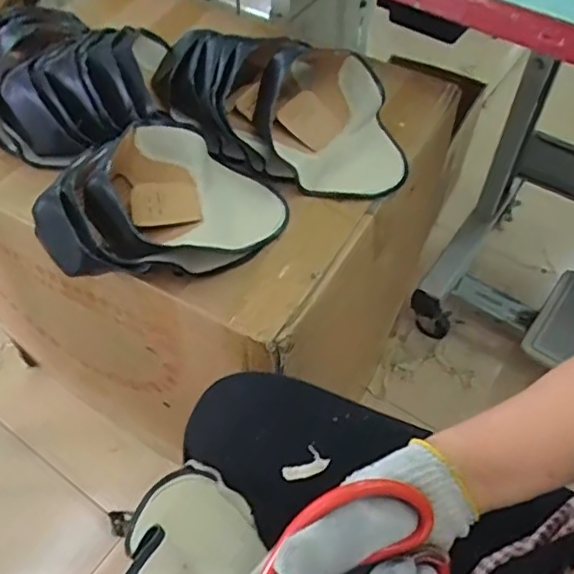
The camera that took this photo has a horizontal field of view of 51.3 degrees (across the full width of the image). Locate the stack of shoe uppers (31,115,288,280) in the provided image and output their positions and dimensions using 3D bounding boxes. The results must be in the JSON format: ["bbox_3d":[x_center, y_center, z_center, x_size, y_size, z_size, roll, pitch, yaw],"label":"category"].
[{"bbox_3d":[-0.131,-0.085,0.655,0.242,0.106,0.190,-39,62,-25],"label":"stack of shoe uppers"}]

